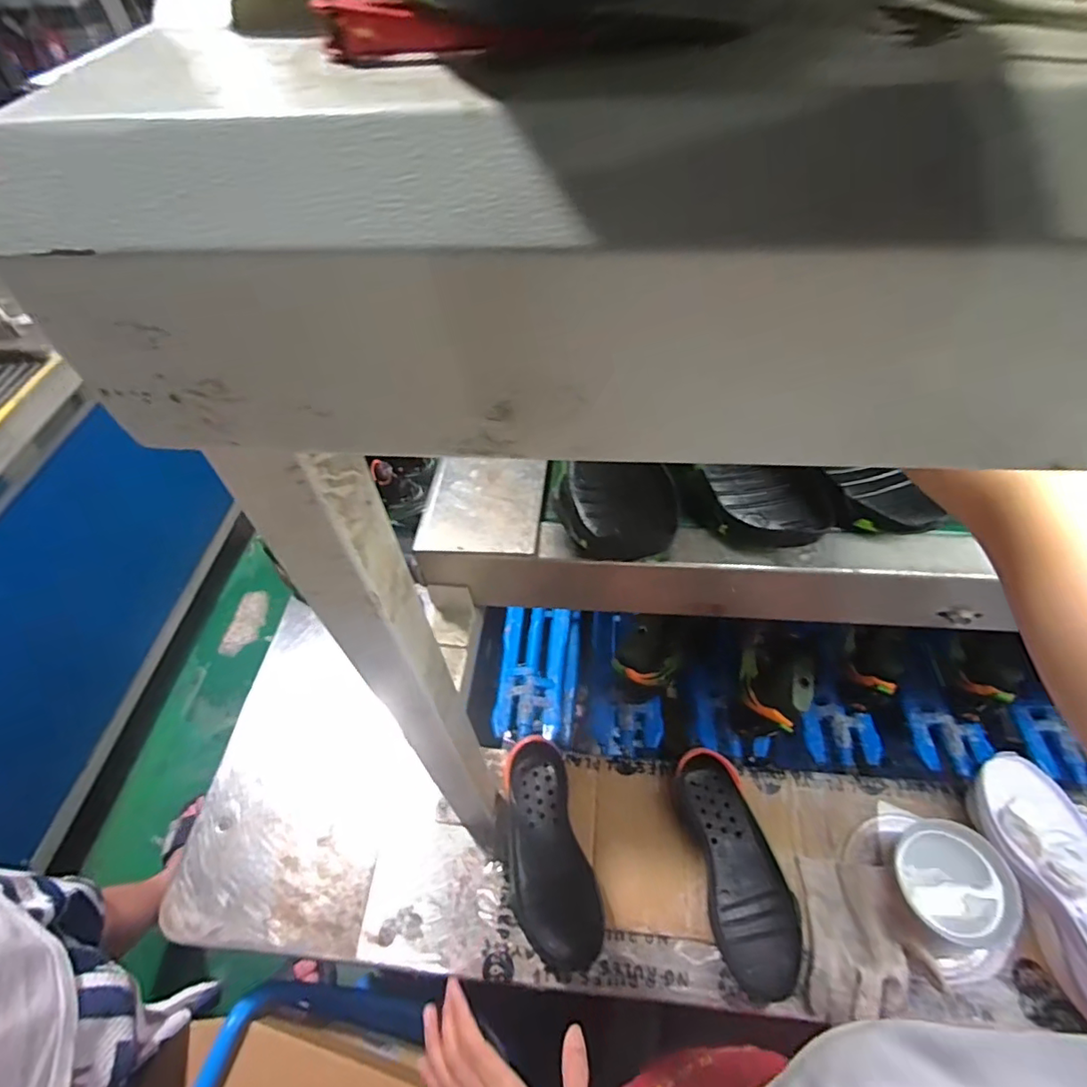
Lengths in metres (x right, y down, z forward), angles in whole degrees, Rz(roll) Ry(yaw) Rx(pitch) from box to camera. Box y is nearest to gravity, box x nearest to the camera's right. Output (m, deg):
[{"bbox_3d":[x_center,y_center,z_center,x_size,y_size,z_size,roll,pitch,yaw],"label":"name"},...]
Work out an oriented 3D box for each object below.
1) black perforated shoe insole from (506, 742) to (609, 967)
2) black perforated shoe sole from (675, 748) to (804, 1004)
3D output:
[{"bbox_3d":[0.002,0.344,0.644,0.087,0.032,0.227,-13,54,-8],"label":"black perforated shoe insole"},{"bbox_3d":[0.213,0.348,0.621,0.085,0.030,0.230,-9,53,-4],"label":"black perforated shoe sole"}]

